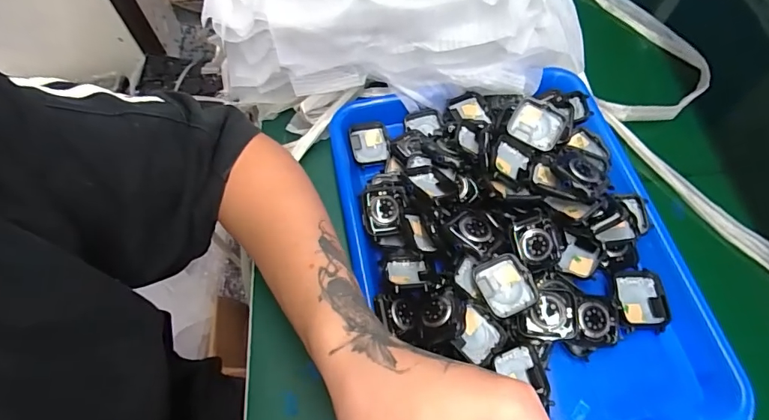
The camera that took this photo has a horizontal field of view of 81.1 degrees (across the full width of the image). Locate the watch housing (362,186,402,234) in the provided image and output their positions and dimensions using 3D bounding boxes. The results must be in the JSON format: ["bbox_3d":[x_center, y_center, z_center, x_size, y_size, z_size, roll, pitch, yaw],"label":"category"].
[{"bbox_3d":[-0.002,-0.001,0.374,0.032,0.008,0.043,-6,62,-2],"label":"watch housing"}]

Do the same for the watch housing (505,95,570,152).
[{"bbox_3d":[0.131,-0.073,0.386,0.046,0.011,0.038,25,94,8],"label":"watch housing"}]

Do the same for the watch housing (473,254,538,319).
[{"bbox_3d":[0.089,0.057,0.332,0.035,0.014,0.043,-23,64,-10],"label":"watch housing"}]

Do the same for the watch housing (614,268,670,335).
[{"bbox_3d":[0.197,0.070,0.352,0.038,0.014,0.047,2,62,3],"label":"watch housing"}]

